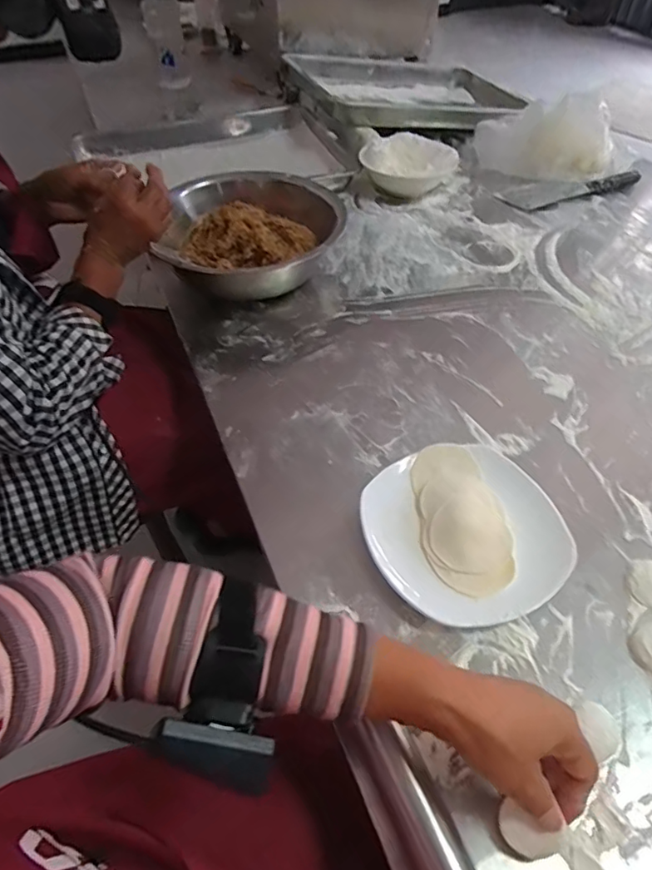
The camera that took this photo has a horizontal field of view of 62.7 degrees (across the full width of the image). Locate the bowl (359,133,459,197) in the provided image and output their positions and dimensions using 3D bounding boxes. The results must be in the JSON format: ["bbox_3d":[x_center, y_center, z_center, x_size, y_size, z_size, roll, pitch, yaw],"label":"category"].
[{"bbox_3d":[0.146,-0.479,0.952,0.163,0.064,0.135,8,51,6],"label":"bowl"}]

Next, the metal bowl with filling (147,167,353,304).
[{"bbox_3d":[-0.101,-0.286,0.773,0.242,0.091,0.241,-1,51,2],"label":"metal bowl with filling"}]

